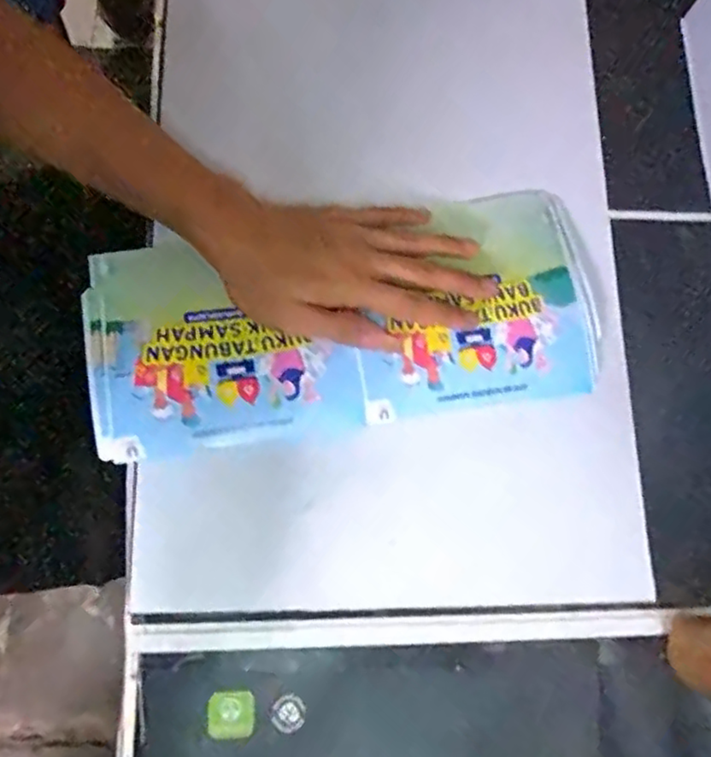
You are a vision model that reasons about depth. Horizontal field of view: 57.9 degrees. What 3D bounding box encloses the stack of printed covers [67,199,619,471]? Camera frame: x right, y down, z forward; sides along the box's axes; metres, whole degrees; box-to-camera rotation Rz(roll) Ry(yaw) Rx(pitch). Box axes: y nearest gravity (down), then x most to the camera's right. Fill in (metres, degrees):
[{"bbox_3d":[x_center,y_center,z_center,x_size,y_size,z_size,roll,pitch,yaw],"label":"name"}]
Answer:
[{"bbox_3d":[0.000,-0.037,0.432,0.336,0.032,0.146,-11,75,-10],"label":"stack of printed covers"}]

